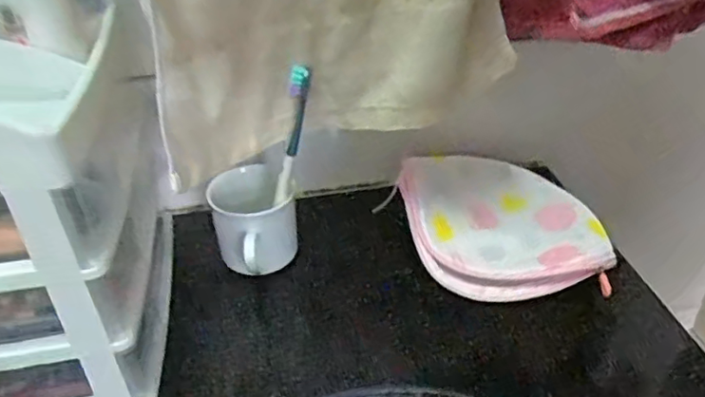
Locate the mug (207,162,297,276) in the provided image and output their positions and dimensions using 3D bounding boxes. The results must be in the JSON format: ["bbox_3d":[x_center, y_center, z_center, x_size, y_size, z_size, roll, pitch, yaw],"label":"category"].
[{"bbox_3d":[-0.091,0.024,0.562,0.073,0.081,0.087,-14,38,-16],"label":"mug"}]

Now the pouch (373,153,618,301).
[{"bbox_3d":[0.140,0.026,0.571,0.181,0.054,0.182,-9,36,-10],"label":"pouch"}]

